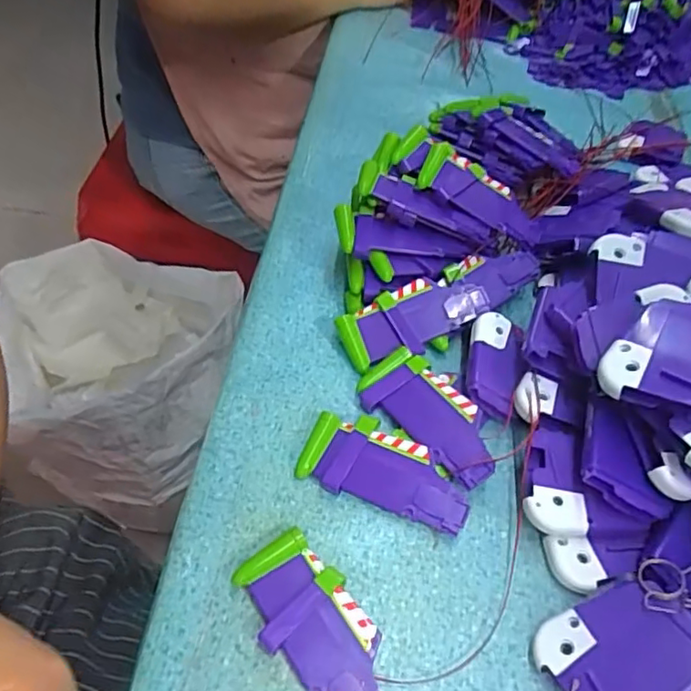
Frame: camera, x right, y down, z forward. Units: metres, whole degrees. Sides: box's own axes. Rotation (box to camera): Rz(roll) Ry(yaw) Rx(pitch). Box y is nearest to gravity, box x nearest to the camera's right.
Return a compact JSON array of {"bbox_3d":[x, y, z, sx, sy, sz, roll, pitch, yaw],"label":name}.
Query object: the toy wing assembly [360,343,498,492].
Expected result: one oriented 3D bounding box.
[{"bbox_3d":[0.048,0.039,0.331,0.085,0.017,0.040,38,60,25],"label":"toy wing assembly"}]

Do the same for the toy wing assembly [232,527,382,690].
[{"bbox_3d":[-0.012,0.127,0.265,0.041,0.012,0.089,-29,58,-23],"label":"toy wing assembly"}]

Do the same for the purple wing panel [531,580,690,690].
[{"bbox_3d":[0.114,0.128,0.250,0.056,0.004,0.049,-35,43,-6],"label":"purple wing panel"}]

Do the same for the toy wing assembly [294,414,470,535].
[{"bbox_3d":[0.021,0.063,0.310,0.086,0.007,0.040,16,68,17],"label":"toy wing assembly"}]

